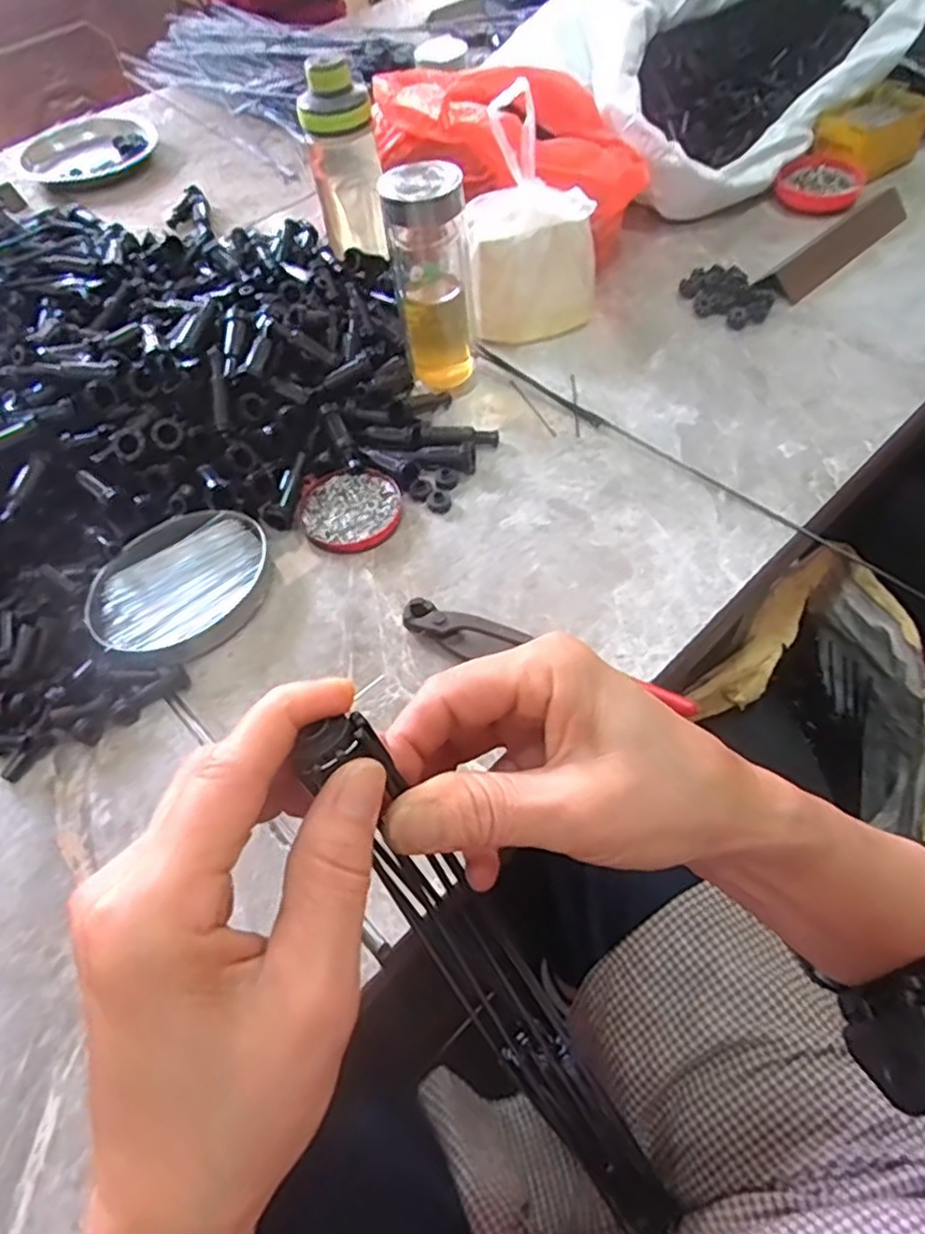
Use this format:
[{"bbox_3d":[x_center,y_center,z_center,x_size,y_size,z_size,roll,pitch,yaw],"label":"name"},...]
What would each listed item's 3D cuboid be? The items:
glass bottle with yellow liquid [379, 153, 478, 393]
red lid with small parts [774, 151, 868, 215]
[{"bbox_3d":[-0.026,-0.290,0.606,0.065,0.177,0.072,-6,55,1],"label":"glass bottle with yellow liquid"},{"bbox_3d":[0.401,-0.481,0.791,0.097,0.017,0.087,14,71,4],"label":"red lid with small parts"}]

